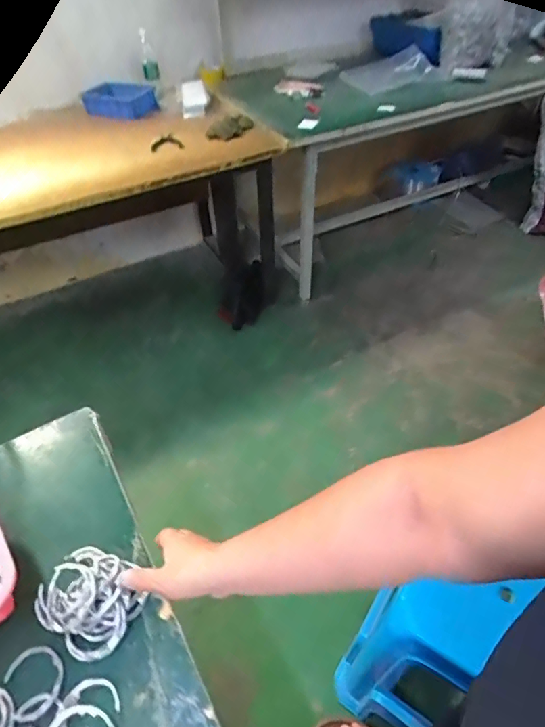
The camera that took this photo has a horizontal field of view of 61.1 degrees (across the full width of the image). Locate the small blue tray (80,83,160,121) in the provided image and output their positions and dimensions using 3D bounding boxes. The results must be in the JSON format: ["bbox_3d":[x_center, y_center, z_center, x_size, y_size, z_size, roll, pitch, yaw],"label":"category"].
[{"bbox_3d":[-0.536,-0.922,1.616,0.270,0.098,0.067,12,48,16],"label":"small blue tray"}]

